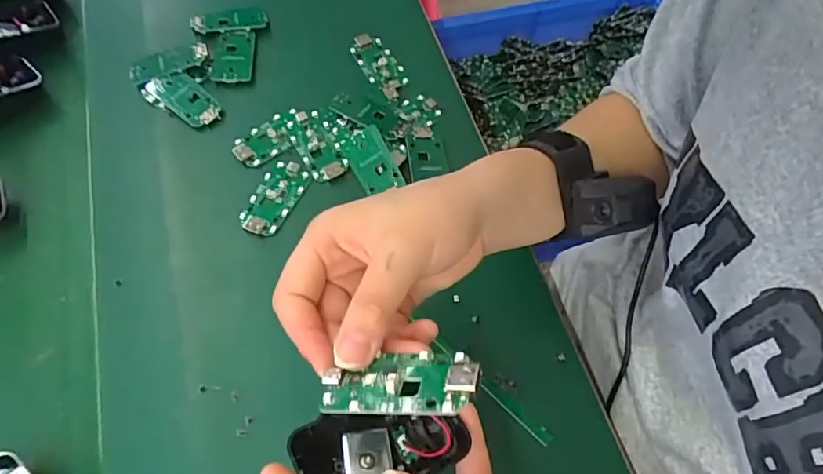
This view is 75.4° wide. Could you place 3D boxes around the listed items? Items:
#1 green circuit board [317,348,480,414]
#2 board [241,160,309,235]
[{"bbox_3d":[-0.004,0.058,0.213,0.063,0.007,0.029,-6,32,18],"label":"green circuit board"},{"bbox_3d":[-0.101,-0.030,0.390,0.031,0.008,0.062,24,64,9],"label":"board"}]

